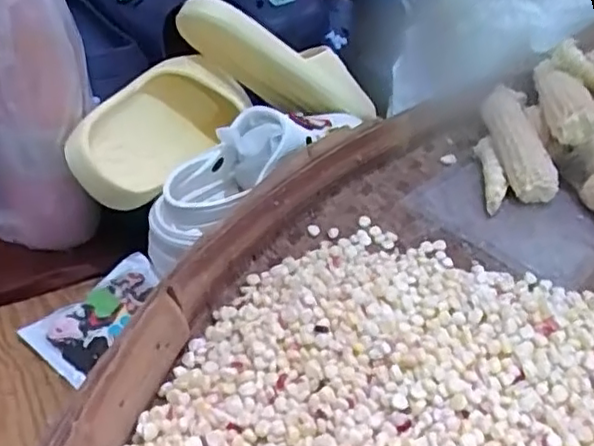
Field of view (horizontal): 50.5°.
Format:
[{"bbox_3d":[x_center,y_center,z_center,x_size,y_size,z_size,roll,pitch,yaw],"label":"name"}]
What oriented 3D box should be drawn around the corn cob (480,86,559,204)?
[{"bbox_3d":[0.205,-0.080,0.584,0.046,0.040,0.136,-3,50,-5],"label":"corn cob"}]

